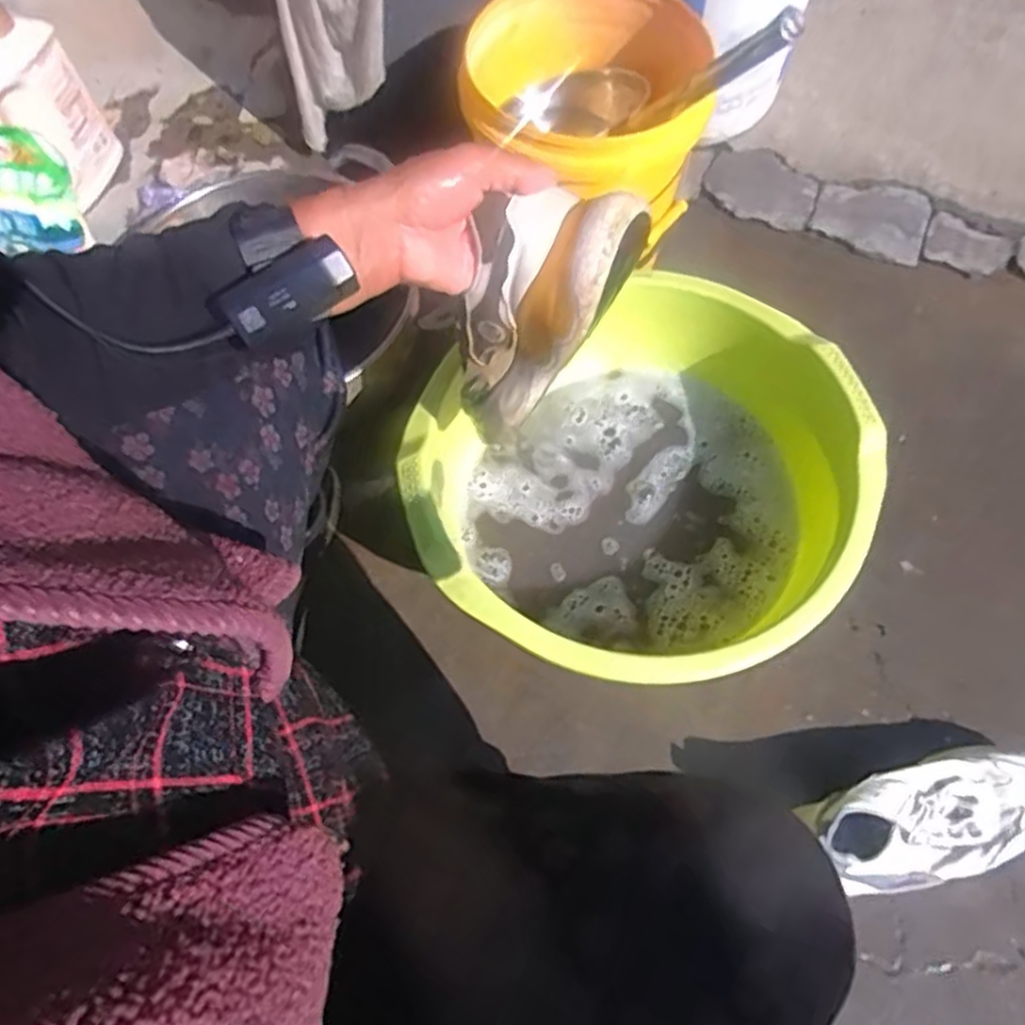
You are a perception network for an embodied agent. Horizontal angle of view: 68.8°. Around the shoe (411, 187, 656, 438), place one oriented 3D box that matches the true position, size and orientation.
[{"bbox_3d":[0.002,-0.120,0.528,0.089,0.235,0.074,-3,65,-25],"label":"shoe"}]

